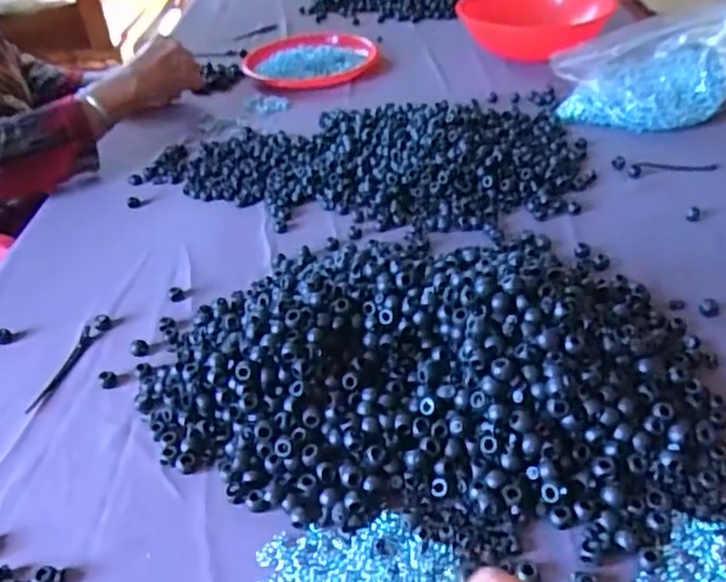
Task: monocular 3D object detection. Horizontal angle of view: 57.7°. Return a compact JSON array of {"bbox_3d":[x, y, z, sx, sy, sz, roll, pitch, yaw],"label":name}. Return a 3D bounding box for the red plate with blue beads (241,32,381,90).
[{"bbox_3d":[-0.087,-0.400,1.125,0.186,0.031,0.197,-3,39,3],"label":"red plate with blue beads"}]

